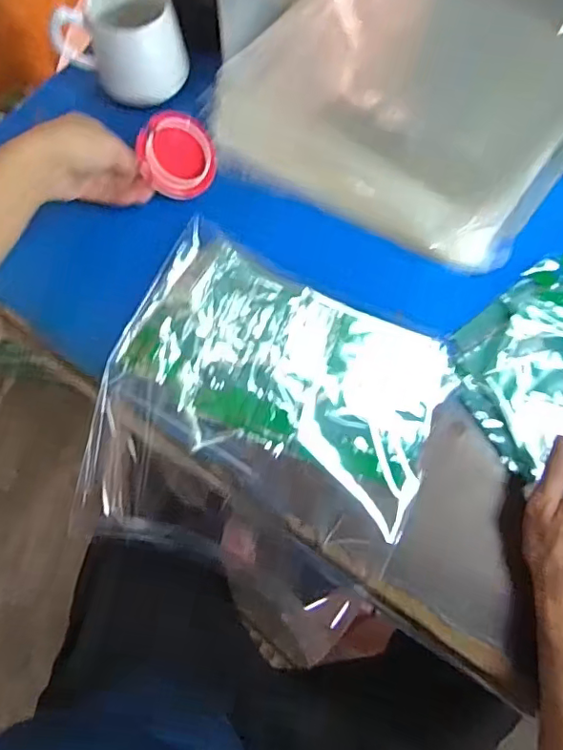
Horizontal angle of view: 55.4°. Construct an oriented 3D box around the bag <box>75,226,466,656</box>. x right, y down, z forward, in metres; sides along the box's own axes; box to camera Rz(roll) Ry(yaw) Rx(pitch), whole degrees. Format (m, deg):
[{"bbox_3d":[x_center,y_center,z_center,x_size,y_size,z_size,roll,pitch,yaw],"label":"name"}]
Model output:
[{"bbox_3d":[-0.022,0.052,0.489,0.294,0.072,0.295,25,73,9],"label":"bag"}]

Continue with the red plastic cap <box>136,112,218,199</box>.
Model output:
[{"bbox_3d":[-0.105,-0.226,0.552,0.081,0.017,0.081,37,83,-26],"label":"red plastic cap"}]

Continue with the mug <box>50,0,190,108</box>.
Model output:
[{"bbox_3d":[-0.163,-0.343,0.555,0.117,0.094,0.075,-33,74,-11],"label":"mug"}]

